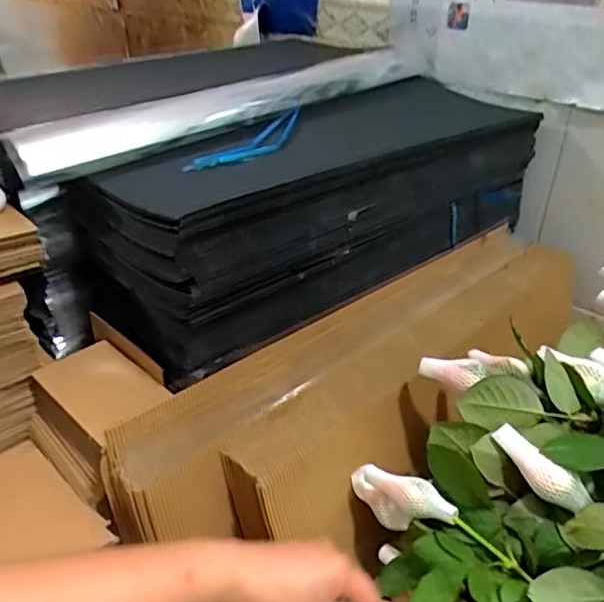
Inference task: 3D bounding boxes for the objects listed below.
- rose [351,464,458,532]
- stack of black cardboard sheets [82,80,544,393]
[{"bbox_3d":[0.081,0.169,0.494,0.033,0.044,0.104,-30,17,-37],"label":"rose"},{"bbox_3d":[0.044,-0.140,0.705,0.601,0.156,0.244,-29,44,-36],"label":"stack of black cardboard sheets"}]

